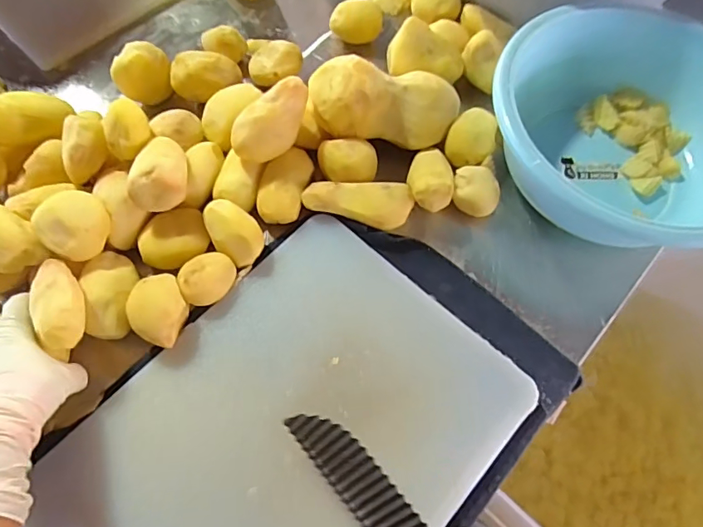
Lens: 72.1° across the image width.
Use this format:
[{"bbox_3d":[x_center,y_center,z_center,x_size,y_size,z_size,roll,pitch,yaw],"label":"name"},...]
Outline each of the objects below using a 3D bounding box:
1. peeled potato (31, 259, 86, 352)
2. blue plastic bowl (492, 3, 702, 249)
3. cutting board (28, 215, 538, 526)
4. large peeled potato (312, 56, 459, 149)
[{"bbox_3d":[-0.242,0.031,0.399,0.033,0.028,0.084,-22,64,-10],"label":"peeled potato"},{"bbox_3d":[0.267,-0.134,0.496,0.258,0.110,0.242,0,66,-1],"label":"blue plastic bowl"},{"bbox_3d":[-0.059,0.158,0.407,0.275,0.017,0.387,40,71,16],"label":"cutting board"},{"bbox_3d":[0.039,-0.167,0.504,0.158,0.064,0.069,3,65,-18],"label":"large peeled potato"}]

